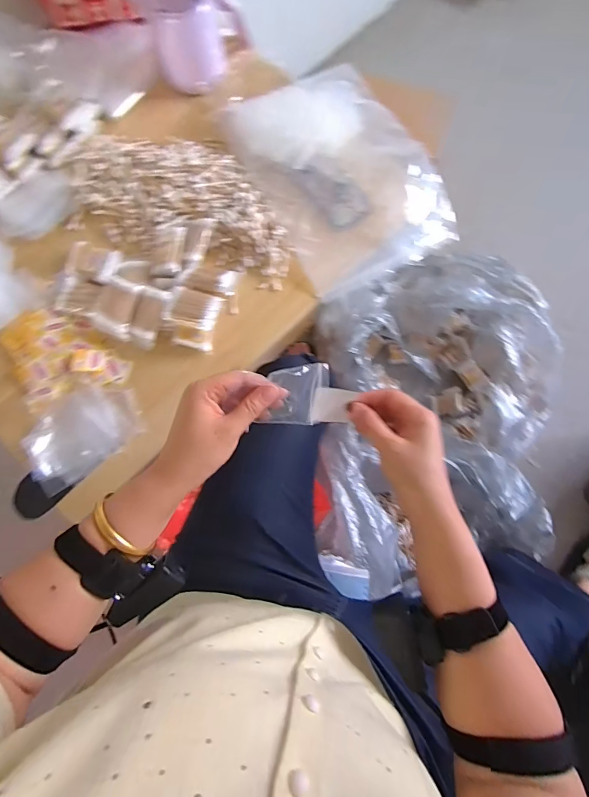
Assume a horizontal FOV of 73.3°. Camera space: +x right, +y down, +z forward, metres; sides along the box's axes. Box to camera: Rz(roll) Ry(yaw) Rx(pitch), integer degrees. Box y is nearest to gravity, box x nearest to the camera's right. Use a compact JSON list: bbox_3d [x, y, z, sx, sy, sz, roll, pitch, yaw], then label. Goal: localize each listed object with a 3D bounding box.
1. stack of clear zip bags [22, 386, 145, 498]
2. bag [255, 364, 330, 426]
[{"bbox_3d":[-0.305,0.049,0.569,0.163,0.018,0.106,-39,79,-9],"label":"stack of clear zip bags"},{"bbox_3d":[0.001,-0.003,0.378,0.056,0.009,0.067,5,120,-16],"label":"bag"}]

